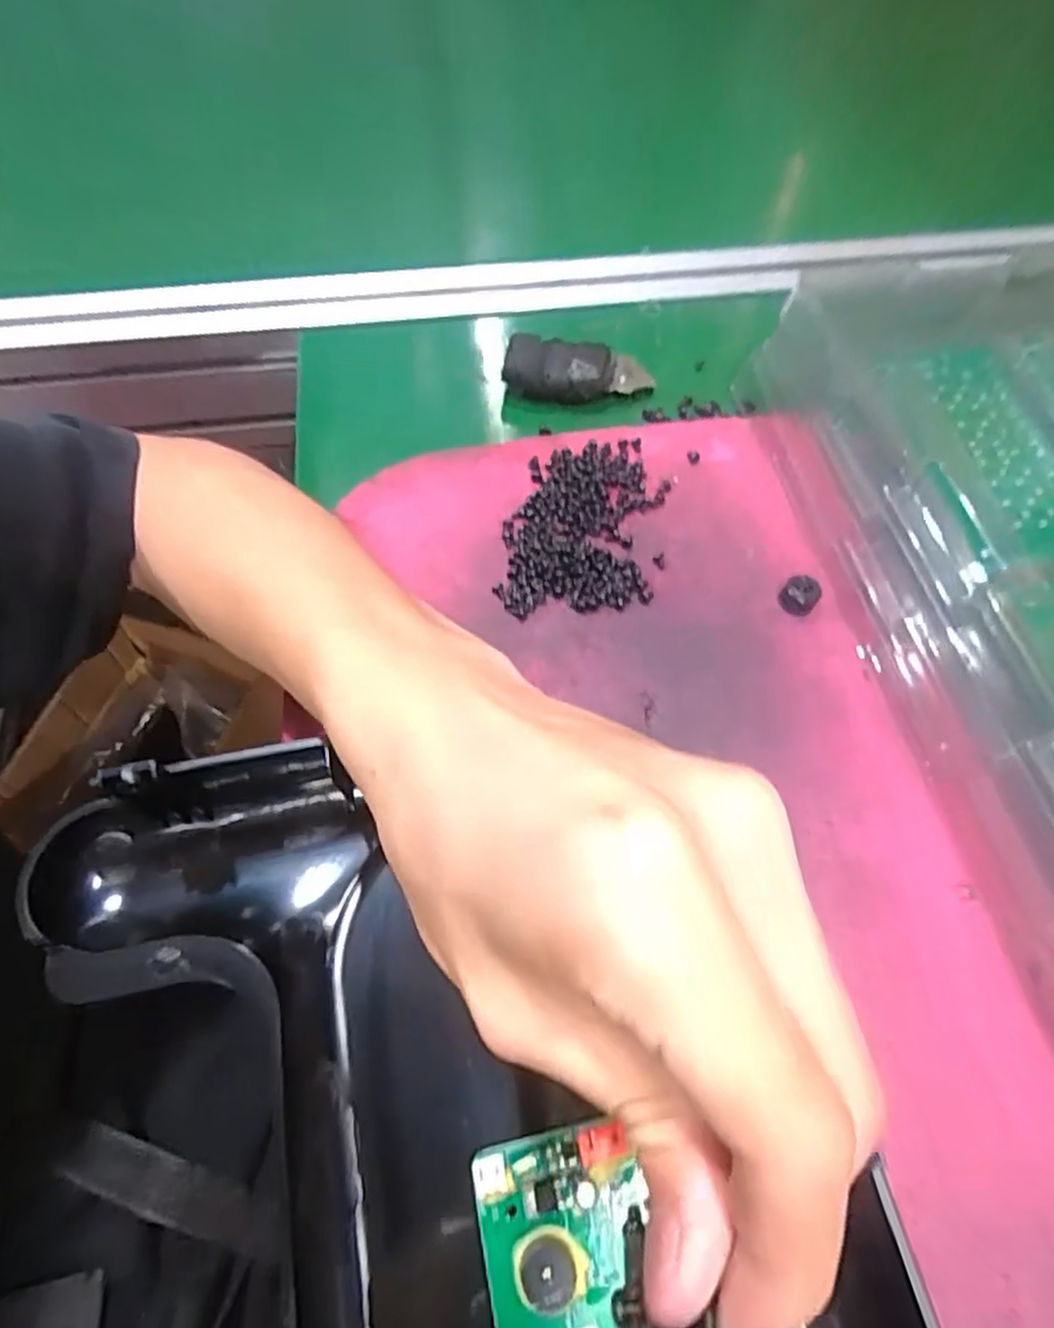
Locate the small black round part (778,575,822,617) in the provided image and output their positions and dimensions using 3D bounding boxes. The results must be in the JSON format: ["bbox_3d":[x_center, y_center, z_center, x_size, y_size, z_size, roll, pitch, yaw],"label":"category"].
[{"bbox_3d":[0.110,-0.028,0.283,0.014,0.009,0.013,1,64,-2],"label":"small black round part"}]

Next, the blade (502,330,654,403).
[{"bbox_3d":[0.025,-0.142,0.339,0.069,0.016,0.024,8,64,2],"label":"blade"}]

